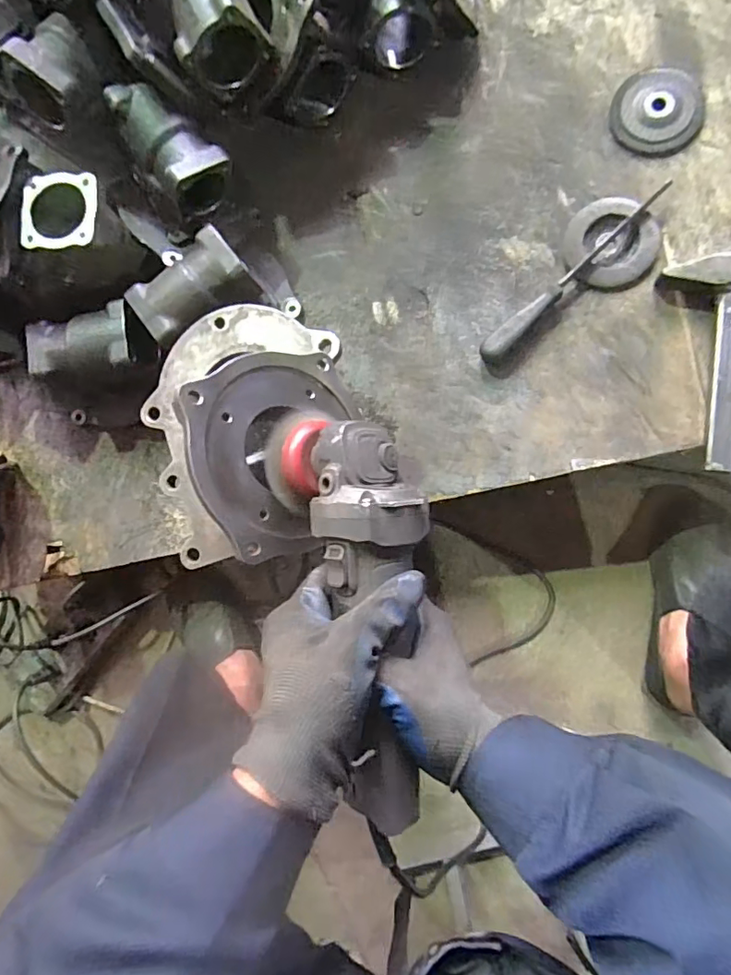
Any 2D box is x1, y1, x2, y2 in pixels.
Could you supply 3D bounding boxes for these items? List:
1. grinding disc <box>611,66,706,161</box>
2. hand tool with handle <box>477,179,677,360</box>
[{"bbox_3d":[0.323,-0.416,0.595,0.094,0.015,0.090,0,88,9],"label":"grinding disc"},{"bbox_3d":[0.227,-0.236,0.593,0.261,0.032,0.027,-45,82,5],"label":"hand tool with handle"}]

